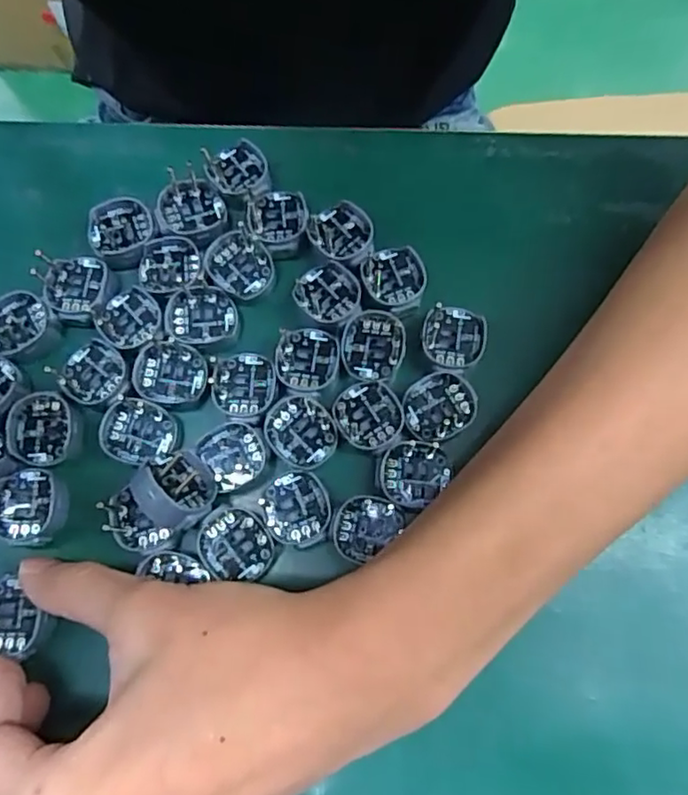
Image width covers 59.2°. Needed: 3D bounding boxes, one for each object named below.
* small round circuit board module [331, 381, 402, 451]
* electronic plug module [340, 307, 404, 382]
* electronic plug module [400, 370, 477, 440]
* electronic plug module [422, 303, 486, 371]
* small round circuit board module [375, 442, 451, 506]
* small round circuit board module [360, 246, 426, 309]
[{"bbox_3d":[0.009,0.006,0.232,0.024,0.004,0.027,-33,78,-6],"label":"small round circuit board module"},{"bbox_3d":[0.012,-0.021,0.239,0.024,0.004,0.029,5,76,3],"label":"electronic plug module"},{"bbox_3d":[0.036,0.004,0.233,0.028,0.004,0.024,-40,79,-8],"label":"electronic plug module"},{"bbox_3d":[0.044,-0.024,0.240,0.023,0.004,0.027,7,77,3],"label":"electronic plug module"},{"bbox_3d":[0.026,0.028,0.226,0.026,0.004,0.024,0,76,1],"label":"small round circuit board module"},{"bbox_3d":[0.020,-0.049,0.246,0.025,0.004,0.026,0,76,1],"label":"small round circuit board module"}]

